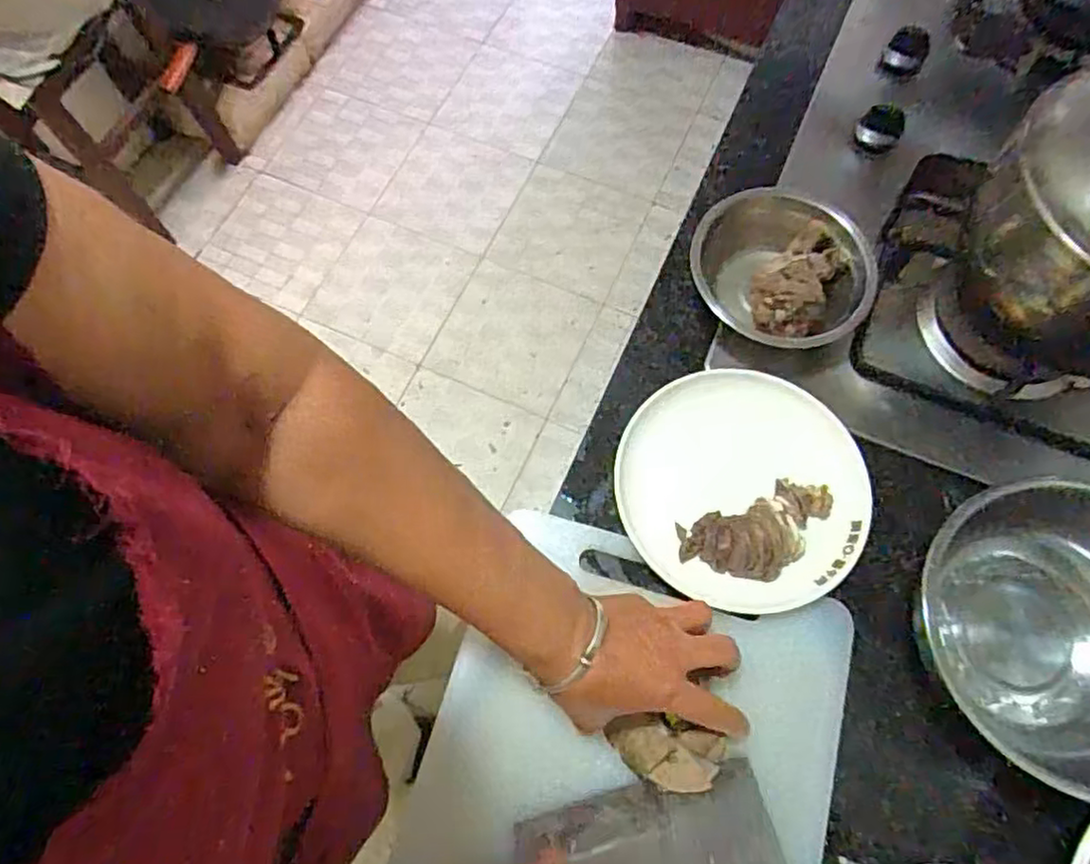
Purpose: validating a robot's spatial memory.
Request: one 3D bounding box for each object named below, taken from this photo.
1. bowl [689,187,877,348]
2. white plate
[{"bbox_3d":[0.215,-0.144,0.602,0.140,0.055,0.150,0,70,1],"label":"bowl"},{"bbox_3d":[0.165,0.042,0.545,0.200,0.028,0.186,0,70,1],"label":"white plate"}]

